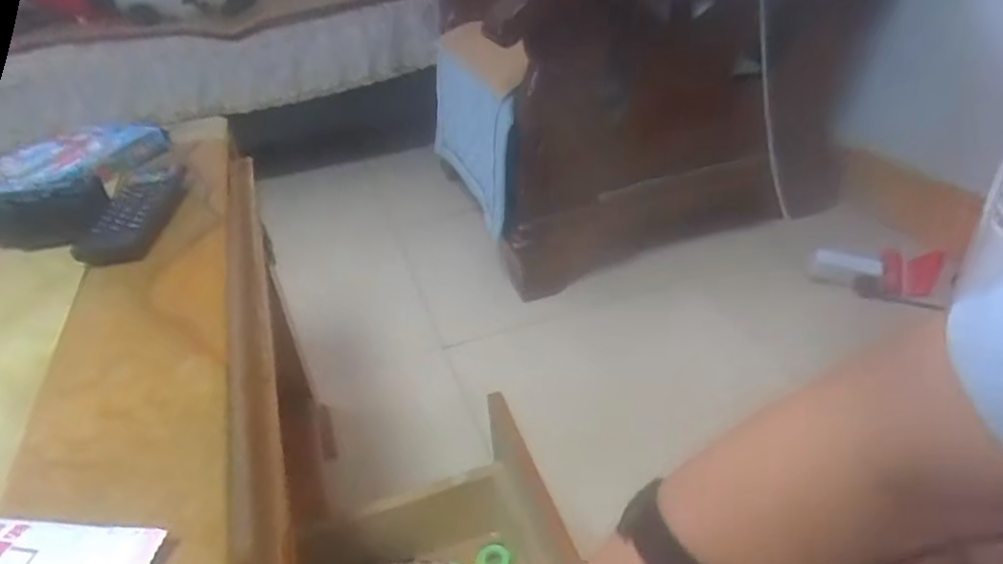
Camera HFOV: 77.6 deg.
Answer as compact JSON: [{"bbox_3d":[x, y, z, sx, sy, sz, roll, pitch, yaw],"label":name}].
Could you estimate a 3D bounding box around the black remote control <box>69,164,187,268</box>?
[{"bbox_3d":[-0.290,-0.060,0.504,0.051,0.022,0.138,-6,34,-1],"label":"black remote control"}]

